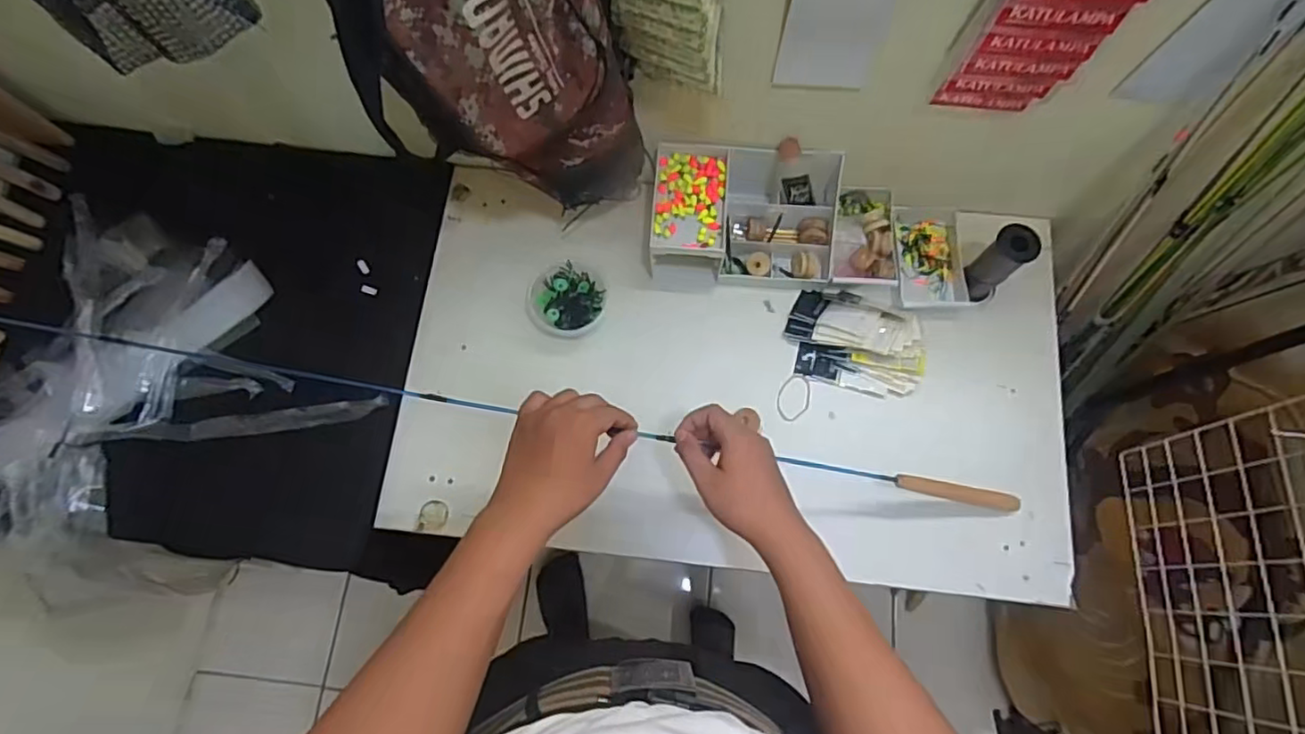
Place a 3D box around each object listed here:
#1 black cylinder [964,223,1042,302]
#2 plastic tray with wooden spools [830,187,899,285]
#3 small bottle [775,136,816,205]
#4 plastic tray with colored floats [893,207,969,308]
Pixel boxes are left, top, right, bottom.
[{"bbox_3d":[0.418,-0.125,0.772,0.048,0.111,0.047,0,74,1],"label":"black cylinder"},{"bbox_3d":[0.274,-0.171,0.826,0.084,0.036,0.141,7,74,3],"label":"plastic tray with wooden spools"},{"bbox_3d":[0.175,-0.236,0.790,0.040,0.094,0.029,-35,43,-9],"label":"small bottle"},{"bbox_3d":[0.362,-0.149,0.832,0.083,0.031,0.133,-2,74,0],"label":"plastic tray with colored floats"}]

